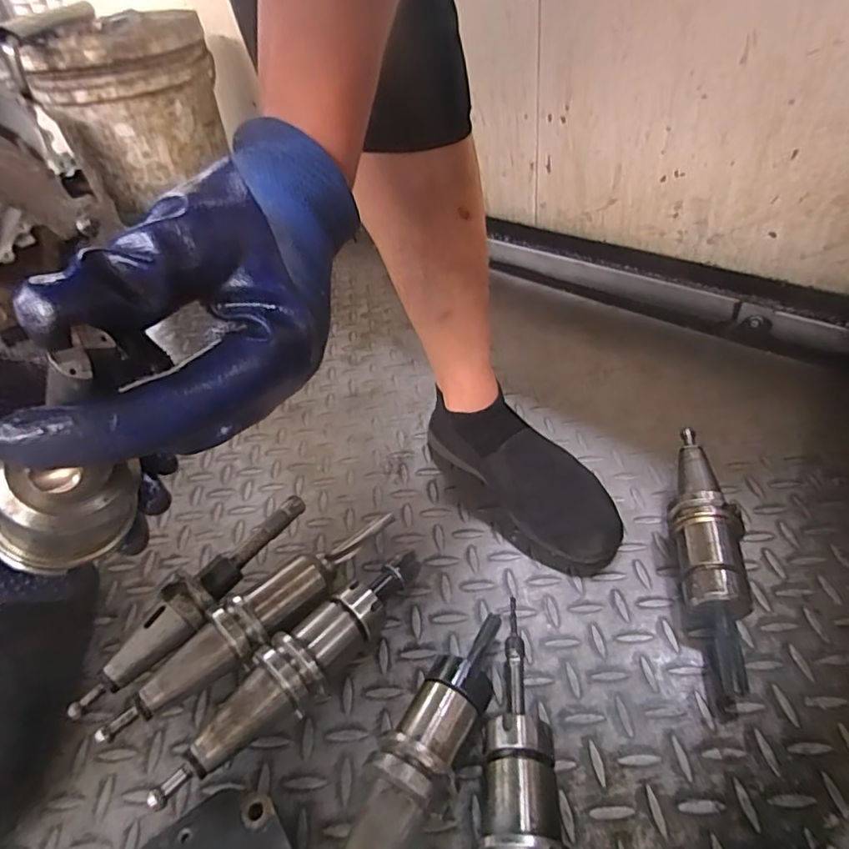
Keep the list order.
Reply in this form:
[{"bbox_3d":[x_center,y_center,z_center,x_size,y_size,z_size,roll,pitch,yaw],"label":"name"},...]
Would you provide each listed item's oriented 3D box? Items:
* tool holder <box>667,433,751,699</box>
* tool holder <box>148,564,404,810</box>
[{"bbox_3d":[0.250,0.105,0.495,0.051,0.056,0.256,6,44,13],"label":"tool holder"},{"bbox_3d":[-0.094,0.193,0.437,0.057,0.060,0.246,31,54,32],"label":"tool holder"}]

